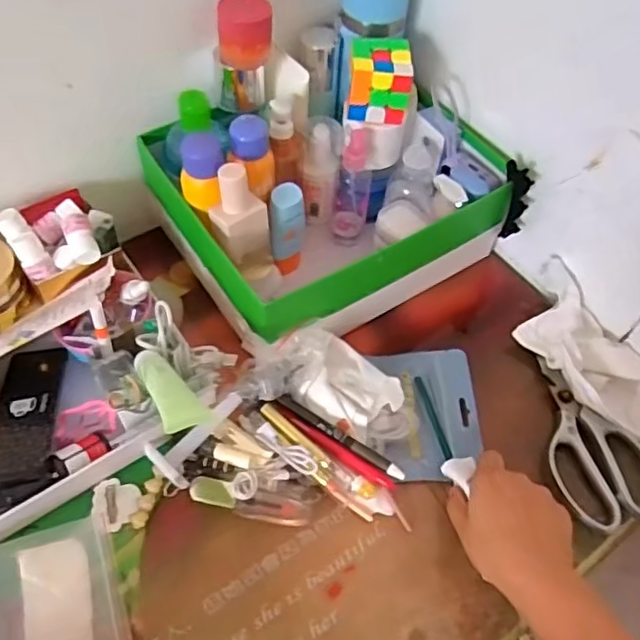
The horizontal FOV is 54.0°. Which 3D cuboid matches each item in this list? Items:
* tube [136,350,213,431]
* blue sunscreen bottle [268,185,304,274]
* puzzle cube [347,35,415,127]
[{"bbox_3d":[-0.115,0.049,0.471,0.031,0.015,0.098,-27,40,-20],"label":"tube"},{"bbox_3d":[-0.033,-0.084,0.620,0.032,0.099,0.036,1,57,-4],"label":"blue sunscreen bottle"},{"bbox_3d":[0.055,-0.227,0.594,0.056,0.055,0.057,1,57,-4],"label":"puzzle cube"}]

